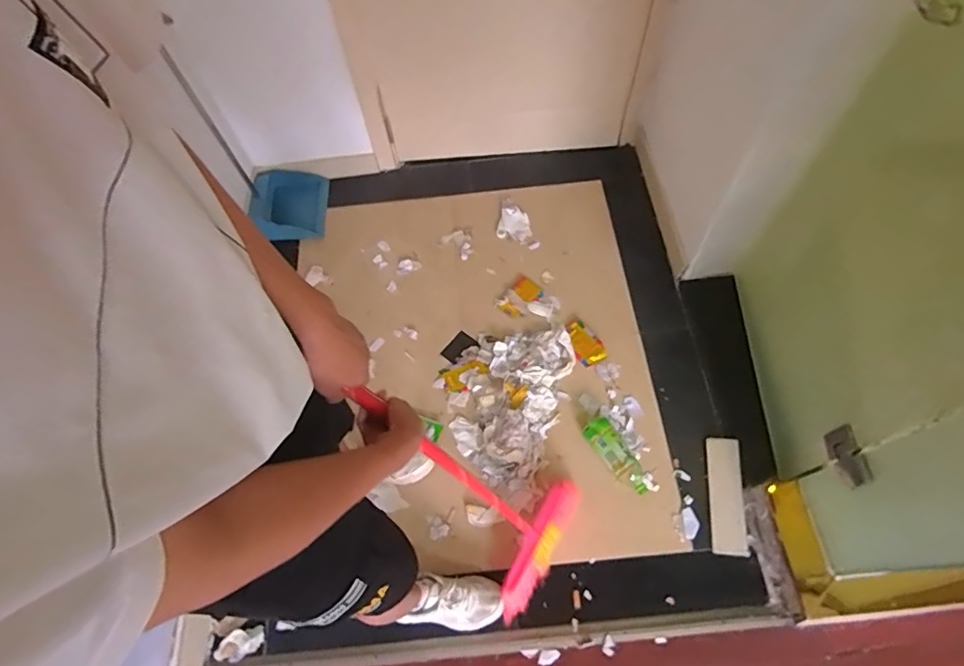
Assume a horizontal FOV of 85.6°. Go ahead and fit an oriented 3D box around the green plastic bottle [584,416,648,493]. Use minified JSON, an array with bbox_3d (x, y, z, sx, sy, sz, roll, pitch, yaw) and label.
[{"bbox_3d":[0.327,0.299,1.269,0.074,0.052,0.201,-32,66,-12],"label":"green plastic bottle"}]

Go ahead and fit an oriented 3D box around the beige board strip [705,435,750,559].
[{"bbox_3d":[0.569,0.378,1.219,0.074,0.012,0.261,-1,66,15],"label":"beige board strip"}]

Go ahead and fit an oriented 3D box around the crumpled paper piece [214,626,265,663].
[{"bbox_3d":[-0.524,0.677,1.131,0.099,0.036,0.057,-11,63,-3],"label":"crumpled paper piece"}]

